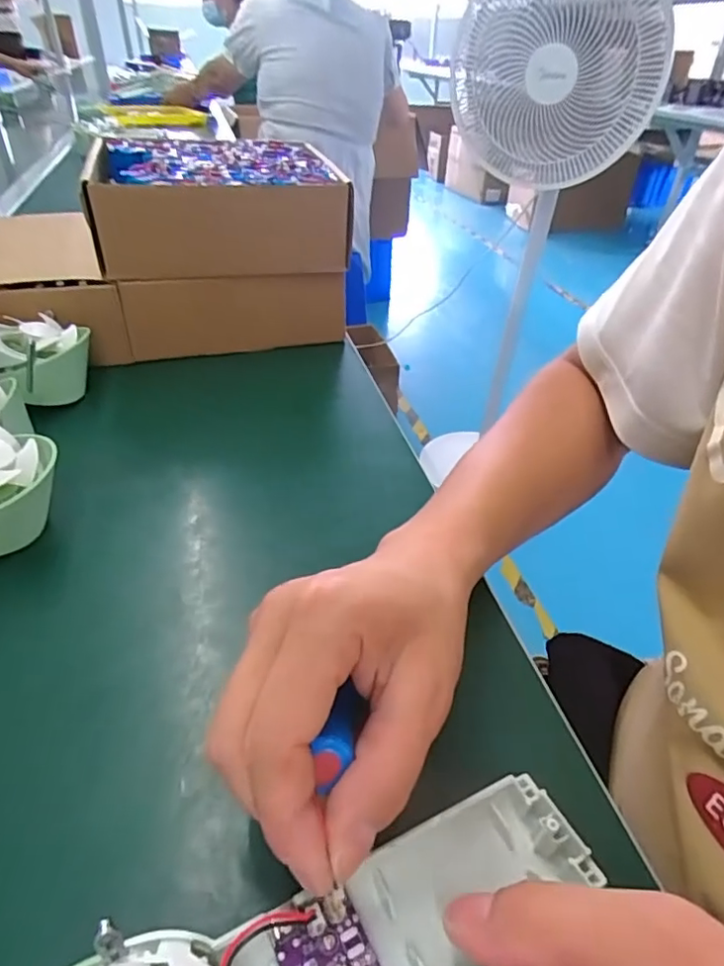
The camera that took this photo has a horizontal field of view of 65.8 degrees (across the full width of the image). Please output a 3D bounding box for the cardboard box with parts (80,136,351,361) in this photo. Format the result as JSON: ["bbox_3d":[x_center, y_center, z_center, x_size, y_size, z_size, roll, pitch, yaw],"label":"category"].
[{"bbox_3d":[-0.128,-0.223,0.522,0.204,0.149,0.166,-6,39,-10],"label":"cardboard box with parts"}]

